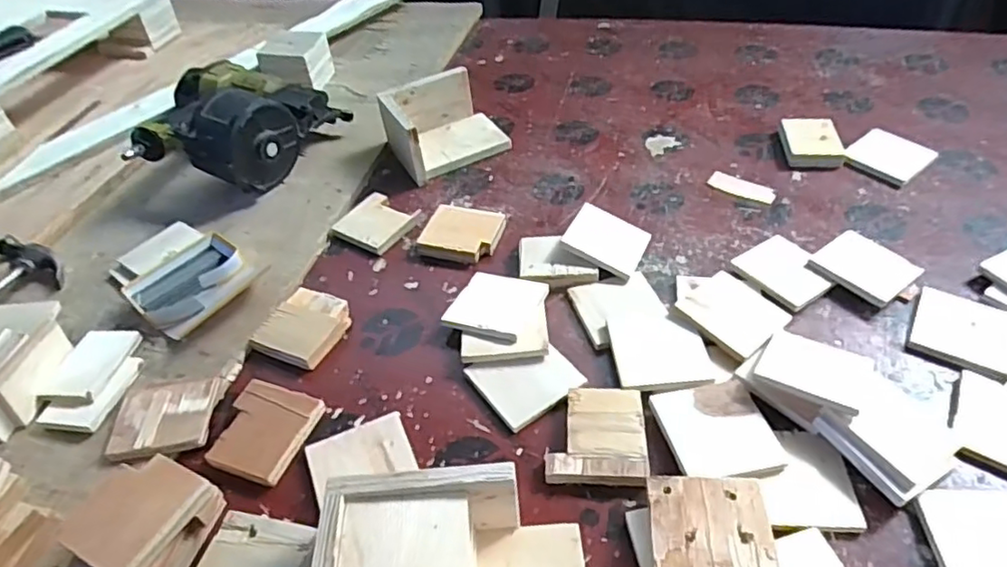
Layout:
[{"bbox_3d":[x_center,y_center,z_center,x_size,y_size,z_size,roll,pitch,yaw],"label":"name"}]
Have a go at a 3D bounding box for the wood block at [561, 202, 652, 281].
[{"bbox_3d":[0.123,-0.052,0.750,0.091,0.006,0.083,30,52,5],"label":"wood block"}]

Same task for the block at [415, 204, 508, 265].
[{"bbox_3d":[-0.055,-0.064,0.792,0.096,0.021,0.078,9,46,14],"label":"block"}]

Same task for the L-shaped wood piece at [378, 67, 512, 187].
[{"bbox_3d":[-0.085,-0.238,0.924,0.162,0.082,0.128,-21,46,-16],"label":"L-shaped wood piece"}]

